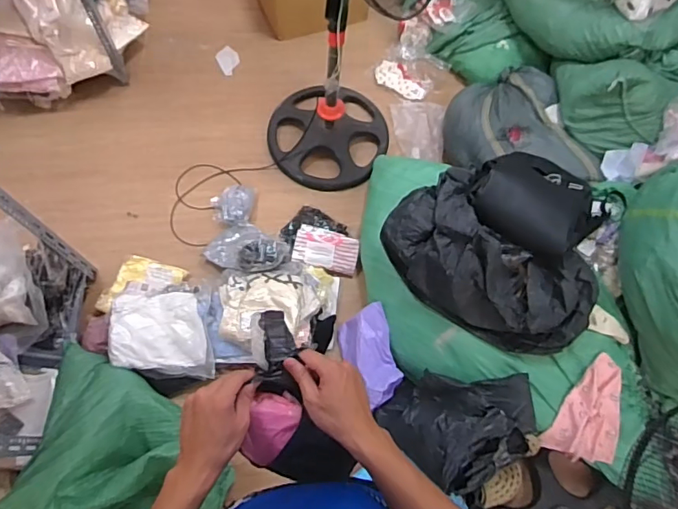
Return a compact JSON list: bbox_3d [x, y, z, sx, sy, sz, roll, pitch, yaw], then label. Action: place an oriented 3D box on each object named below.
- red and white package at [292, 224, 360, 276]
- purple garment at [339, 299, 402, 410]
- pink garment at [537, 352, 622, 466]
[{"bbox_3d":[-0.045,-0.017,1.744,0.225,0.028,0.135,13,83,-3],"label":"red and white package"},{"bbox_3d":[0.099,0.325,1.561,0.150,0.174,0.291,-15,70,-9],"label":"purple garment"},{"bbox_3d":[0.727,0.447,1.418,0.185,0.030,0.305,22,90,7],"label":"pink garment"}]

